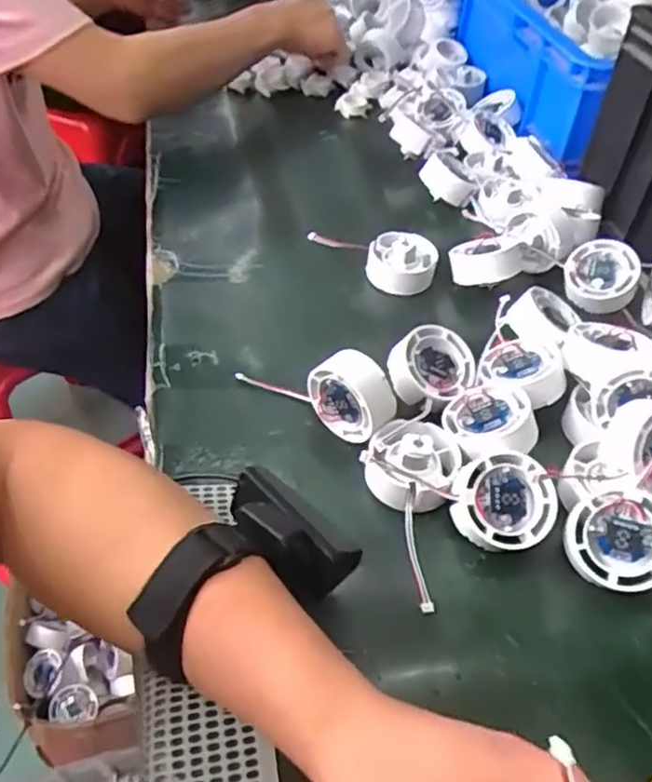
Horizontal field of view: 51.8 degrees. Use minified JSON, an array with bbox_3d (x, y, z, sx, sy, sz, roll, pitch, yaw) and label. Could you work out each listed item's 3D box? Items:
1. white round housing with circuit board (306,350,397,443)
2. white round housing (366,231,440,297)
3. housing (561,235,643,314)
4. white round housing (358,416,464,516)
[{"bbox_3d":[0.017,0.004,0.426,0.053,0.060,0.024,35,52,25],"label":"white round housing with circuit board"},{"bbox_3d":[0.064,-0.107,0.558,0.057,0.040,0.057,4,45,-4],"label":"white round housing"},{"bbox_3d":[0.223,-0.094,0.542,0.055,0.019,0.059,-3,81,19],"label":"housing"},{"bbox_3d":[0.052,0.043,0.407,0.053,0.038,0.056,4,45,-4],"label":"white round housing"}]

